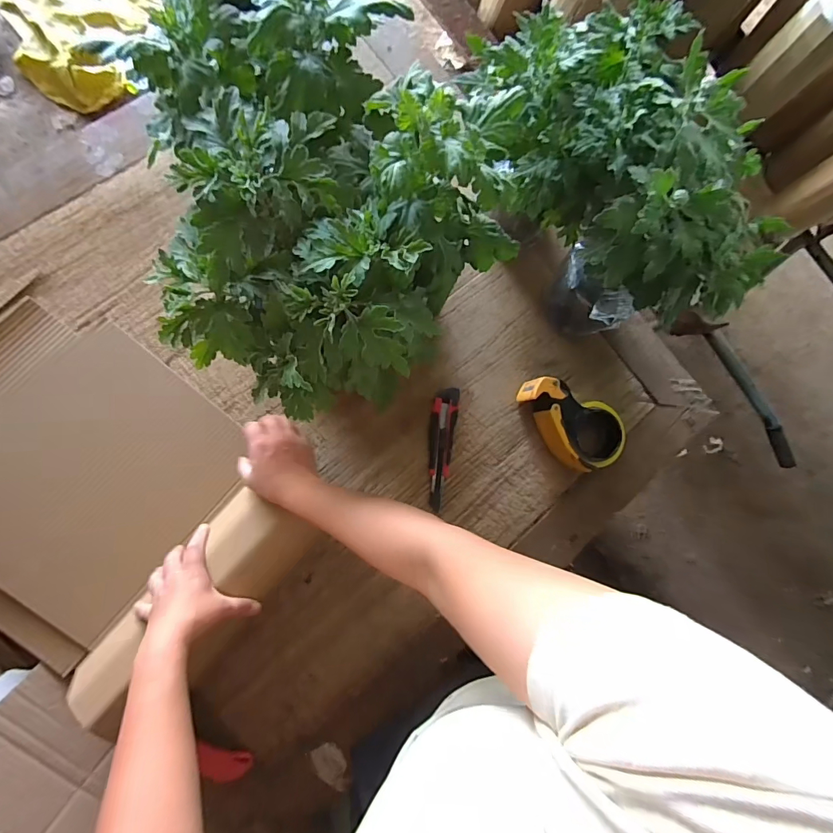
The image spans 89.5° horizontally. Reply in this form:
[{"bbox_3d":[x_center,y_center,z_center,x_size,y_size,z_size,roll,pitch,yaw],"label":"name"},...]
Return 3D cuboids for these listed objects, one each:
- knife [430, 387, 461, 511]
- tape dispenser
[{"bbox_3d":[0.037,0.050,0.660,0.040,0.017,0.187,10,82,-11],"label":"knife"},{"bbox_3d":[0.244,0.019,0.674,0.180,0.066,0.110,26,80,-6],"label":"tape dispenser"}]

